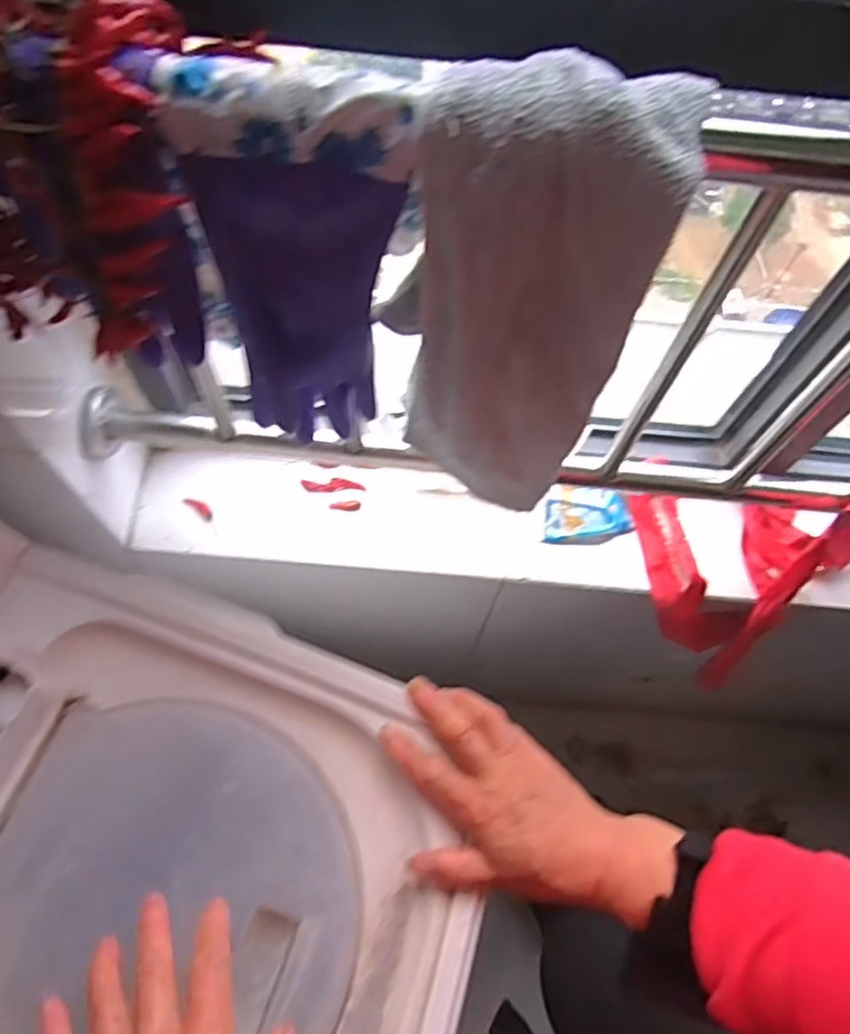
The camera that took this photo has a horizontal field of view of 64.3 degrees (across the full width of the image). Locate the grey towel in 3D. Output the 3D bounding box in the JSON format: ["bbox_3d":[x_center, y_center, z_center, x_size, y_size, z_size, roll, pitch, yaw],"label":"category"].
[{"bbox_3d":[0.056,-0.126,0.447,0.141,0.286,0.083,6,64,0],"label":"grey towel"}]

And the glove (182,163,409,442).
[{"bbox_3d":[-0.076,-0.128,0.460,0.107,0.239,0.019,-1,65,-4],"label":"glove"}]

